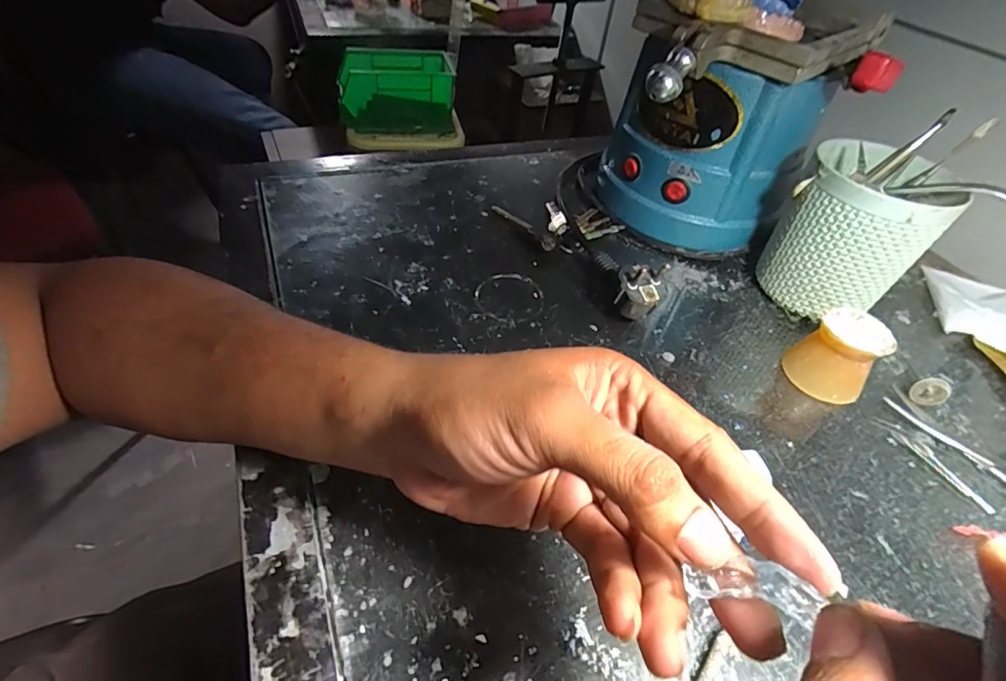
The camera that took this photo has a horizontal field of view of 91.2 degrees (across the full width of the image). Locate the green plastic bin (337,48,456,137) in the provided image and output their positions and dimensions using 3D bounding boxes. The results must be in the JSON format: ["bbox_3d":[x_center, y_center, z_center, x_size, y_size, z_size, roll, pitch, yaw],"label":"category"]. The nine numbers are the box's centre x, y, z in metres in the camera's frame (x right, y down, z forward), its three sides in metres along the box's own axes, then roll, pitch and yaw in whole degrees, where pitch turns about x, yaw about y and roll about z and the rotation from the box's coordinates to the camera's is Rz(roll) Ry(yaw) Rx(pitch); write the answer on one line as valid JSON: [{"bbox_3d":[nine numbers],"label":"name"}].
[{"bbox_3d":[-0.161,-0.385,0.764,0.166,0.098,0.109,1,46,-6],"label":"green plastic bin"}]

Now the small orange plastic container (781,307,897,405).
[{"bbox_3d":[0.227,0.009,0.334,0.046,0.045,0.047,-31,57,-31],"label":"small orange plastic container"}]

